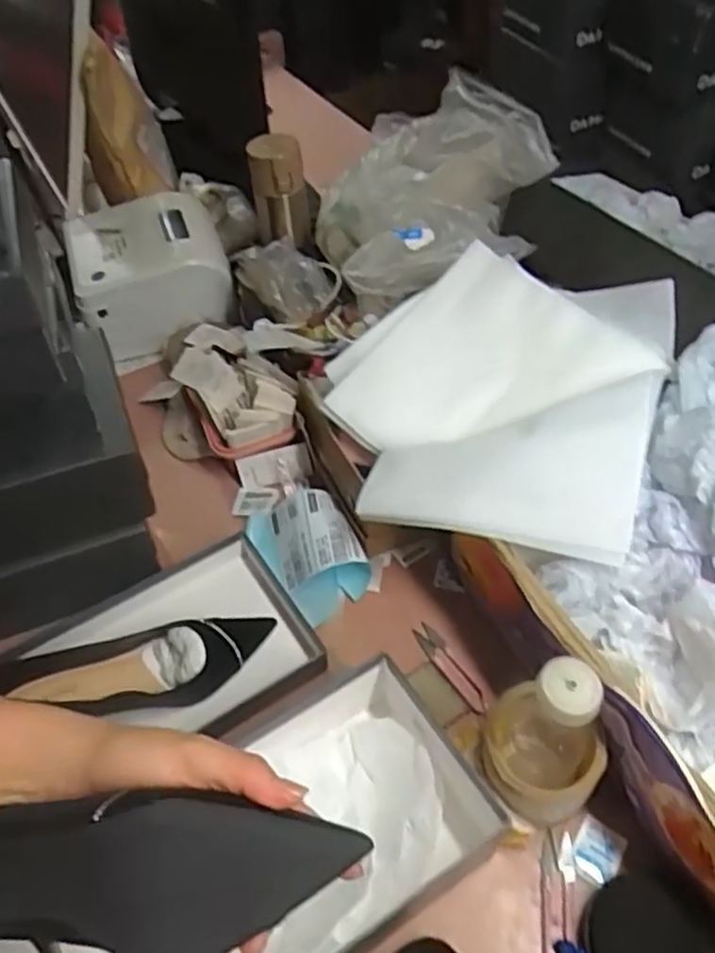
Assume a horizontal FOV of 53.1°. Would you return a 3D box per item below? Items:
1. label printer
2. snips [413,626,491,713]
[{"bbox_3d":[-0.272,-0.269,0.952,0.189,0.123,0.160,-13,51,-9],"label":"label printer"},{"bbox_3d":[0.086,0.178,0.665,0.023,0.012,0.102,-28,55,-20],"label":"snips"}]

